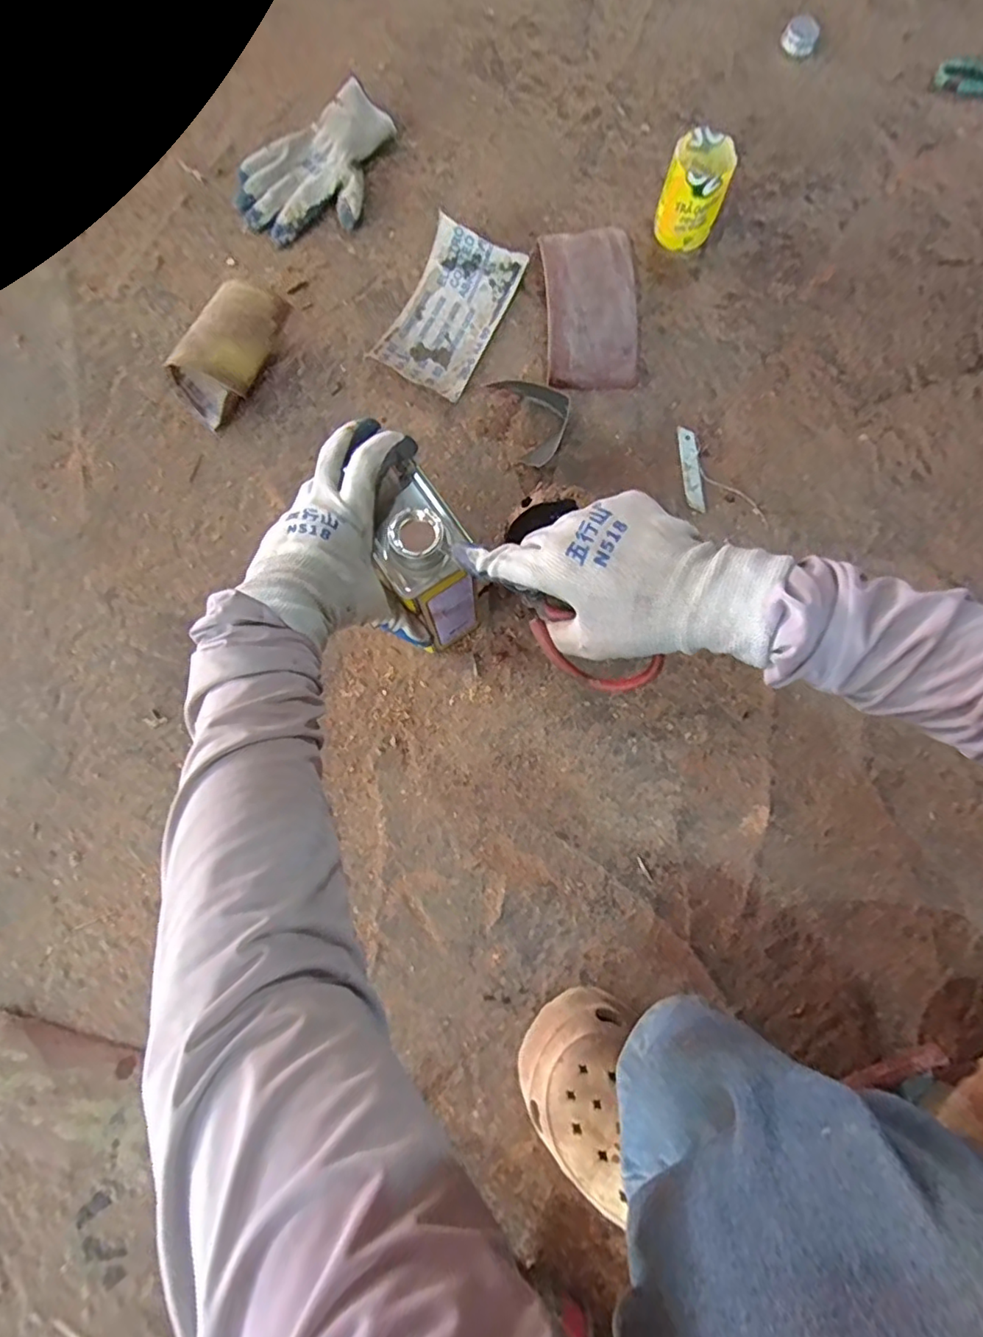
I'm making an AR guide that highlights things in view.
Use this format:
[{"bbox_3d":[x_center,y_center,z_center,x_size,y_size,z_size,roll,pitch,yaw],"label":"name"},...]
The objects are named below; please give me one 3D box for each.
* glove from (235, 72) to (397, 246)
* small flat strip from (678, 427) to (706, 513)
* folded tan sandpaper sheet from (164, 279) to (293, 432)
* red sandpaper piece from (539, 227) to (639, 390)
[{"bbox_3d":[-0.190,-0.557,0.662,0.194,0.033,0.133,-39,81,-8],"label":"glove"},{"bbox_3d":[0.206,-0.206,0.607,0.018,0.004,0.096,-3,78,-1],"label":"small flat strip"},{"bbox_3d":[-0.258,-0.319,0.592,0.063,0.067,0.138,42,81,7],"label":"folded tan sandpaper sheet"},{"bbox_3d":[0.104,-0.387,0.625,0.095,0.039,0.182,-3,78,-1],"label":"red sandpaper piece"}]

